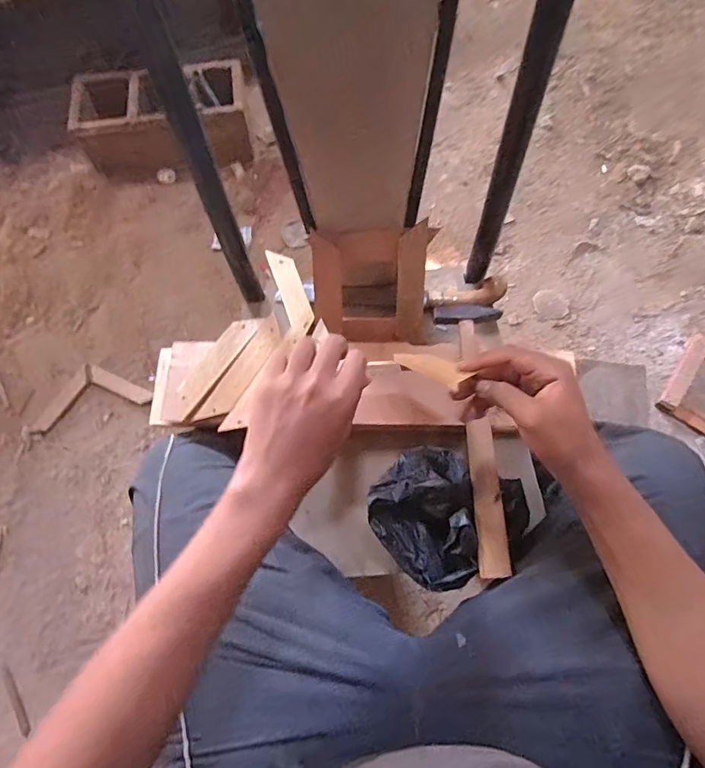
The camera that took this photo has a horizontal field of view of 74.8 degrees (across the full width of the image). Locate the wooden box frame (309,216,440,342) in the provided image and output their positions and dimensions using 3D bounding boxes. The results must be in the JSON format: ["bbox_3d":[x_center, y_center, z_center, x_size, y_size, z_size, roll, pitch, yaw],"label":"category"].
[{"bbox_3d":[0.027,-0.128,0.637,0.159,0.176,0.060,0,26,6],"label":"wooden box frame"}]

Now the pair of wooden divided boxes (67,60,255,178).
[{"bbox_3d":[-0.507,-0.722,1.254,0.431,0.165,0.218,-10,70,-3],"label":"pair of wooden divided boxes"}]

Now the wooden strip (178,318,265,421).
[{"bbox_3d":[-0.180,-0.029,0.607,0.035,0.009,0.157,31,73,12],"label":"wooden strip"}]

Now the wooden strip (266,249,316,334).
[{"bbox_3d":[-0.093,-0.143,0.700,0.036,0.009,0.152,-19,70,-6],"label":"wooden strip"}]

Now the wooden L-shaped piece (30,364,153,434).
[{"bbox_3d":[-0.631,0.022,1.104,0.274,0.021,0.129,-13,70,-4],"label":"wooden L-shaped piece"}]

